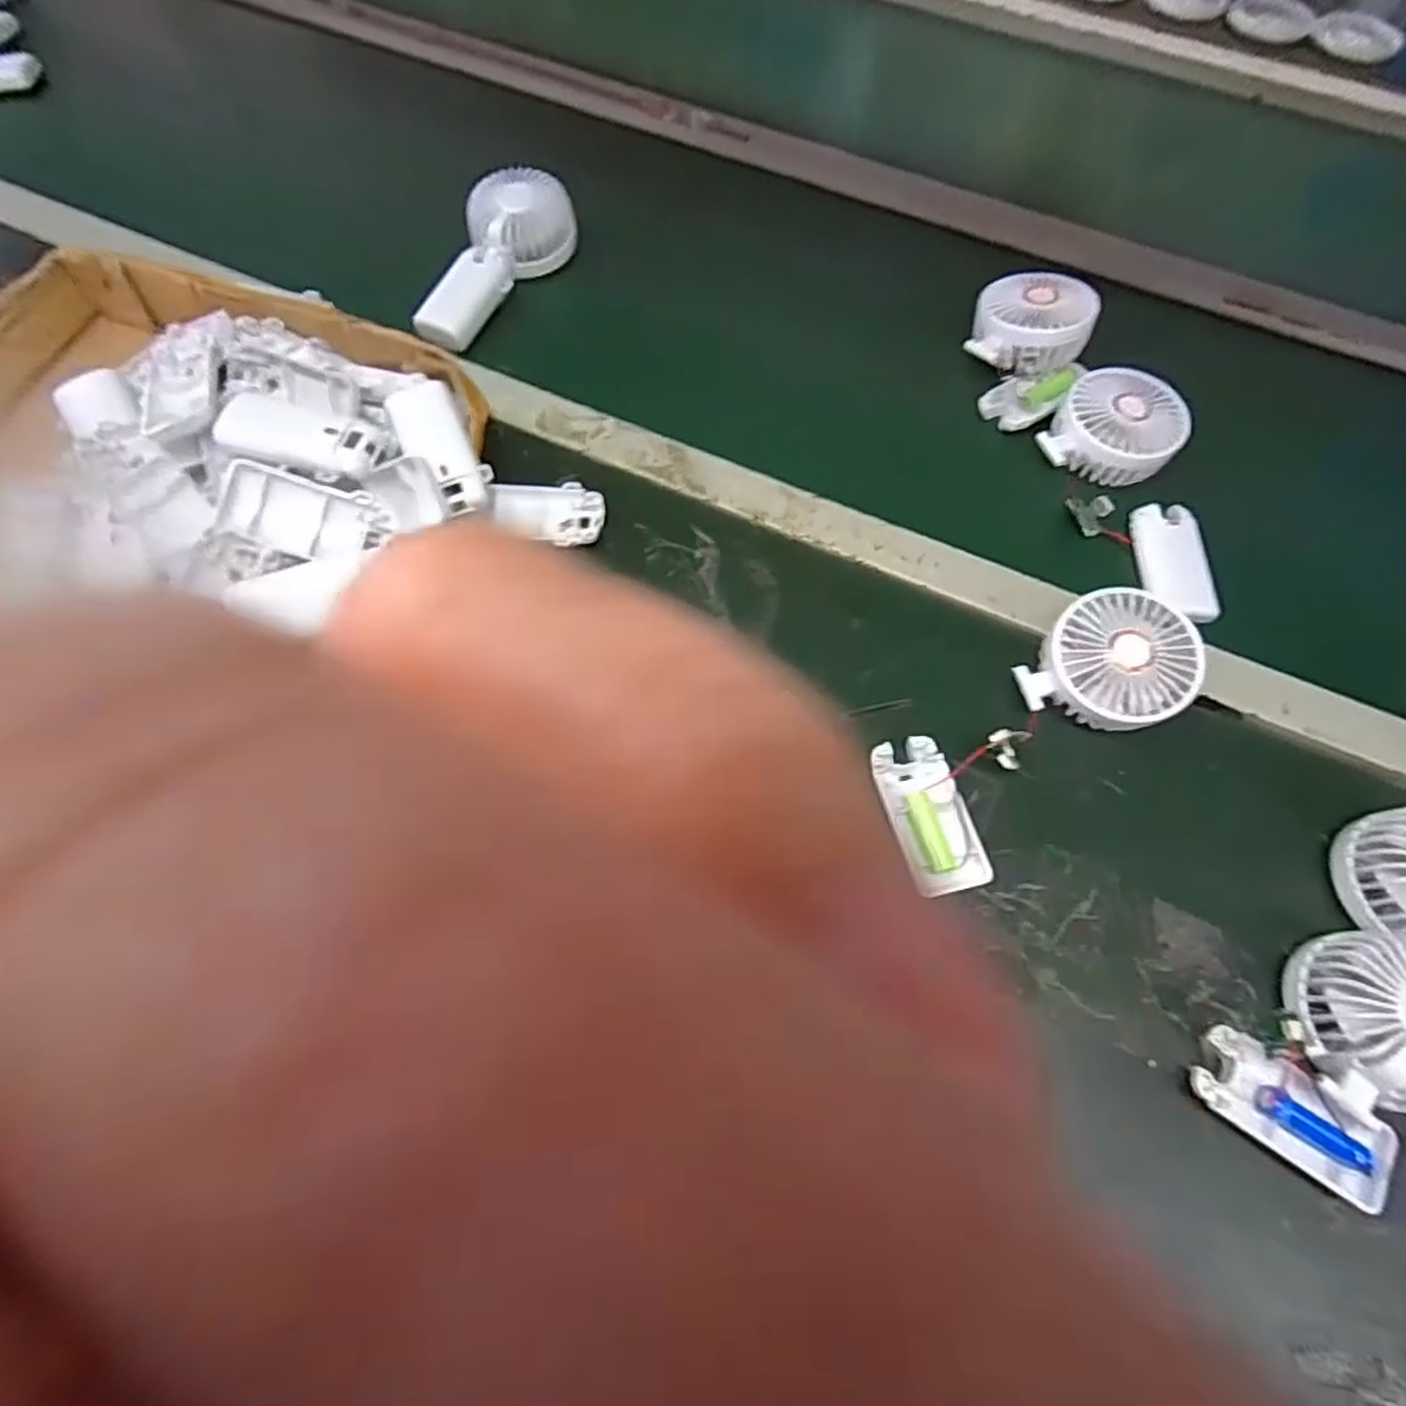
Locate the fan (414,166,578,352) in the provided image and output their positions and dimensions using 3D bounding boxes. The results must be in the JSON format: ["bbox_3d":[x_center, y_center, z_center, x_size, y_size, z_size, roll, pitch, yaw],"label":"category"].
[{"bbox_3d":[-0.172,-0.369,0.591,0.076,0.054,0.166,16,66,6],"label":"fan"}]

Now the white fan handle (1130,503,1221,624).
[{"bbox_3d":[0.340,-0.102,0.522,0.039,0.021,0.093,0,66,-1],"label":"white fan handle"}]

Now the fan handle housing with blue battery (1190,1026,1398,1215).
[{"bbox_3d":[0.307,0.213,0.374,0.092,0.019,0.042,36,70,14],"label":"fan handle housing with blue battery"}]

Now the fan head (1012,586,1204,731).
[{"bbox_3d":[0.261,-0.024,0.461,0.096,0.044,0.084,-35,72,-17],"label":"fan head"}]

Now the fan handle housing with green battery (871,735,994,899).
[{"bbox_3d":[0.138,0.068,0.441,0.042,0.015,0.094,-15,67,-8],"label":"fan handle housing with green battery"}]

